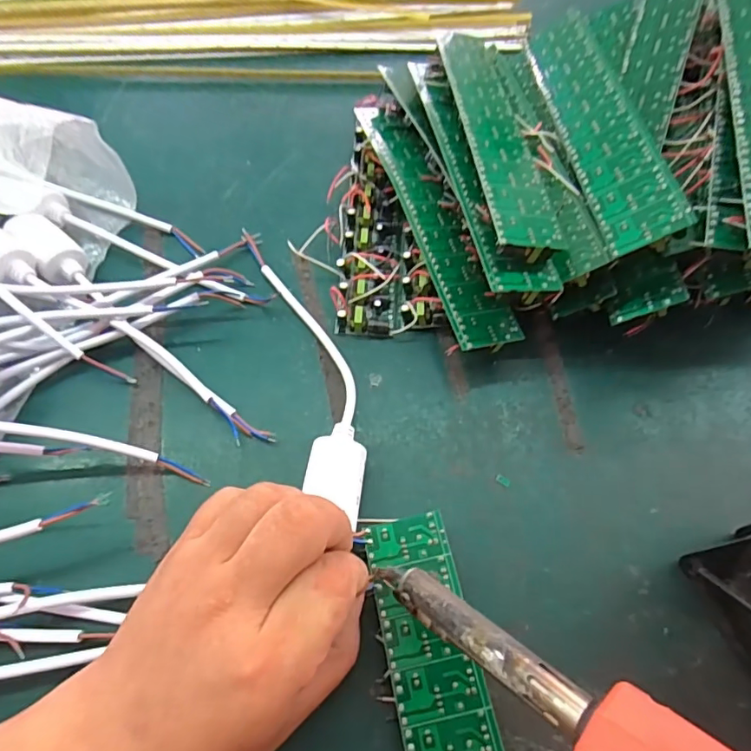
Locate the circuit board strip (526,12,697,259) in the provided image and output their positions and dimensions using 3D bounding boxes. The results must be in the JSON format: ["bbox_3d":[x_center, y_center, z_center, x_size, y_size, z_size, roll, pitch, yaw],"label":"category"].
[{"bbox_3d":[0.129,-0.151,0.293,0.040,0.008,0.197,-23,55,29],"label":"circuit board strip"}]

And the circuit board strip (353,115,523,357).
[{"bbox_3d":[0.036,-0.103,0.316,0.039,0.010,0.196,-10,64,-19],"label":"circuit board strip"}]

